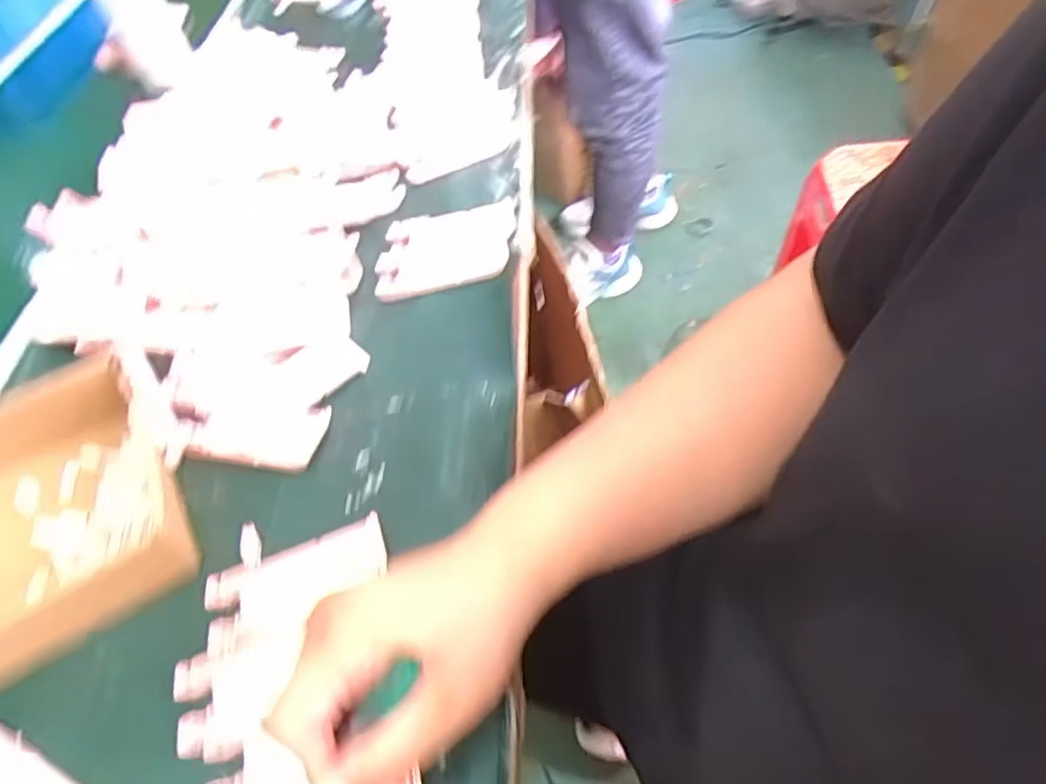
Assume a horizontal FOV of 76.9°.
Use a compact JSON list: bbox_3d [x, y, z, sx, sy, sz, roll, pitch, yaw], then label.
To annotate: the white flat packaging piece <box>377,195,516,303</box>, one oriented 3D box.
[{"bbox_3d":[-0.063,-0.121,0.549,0.117,0.008,0.088,-11,52,0],"label":"white flat packaging piece"}]

